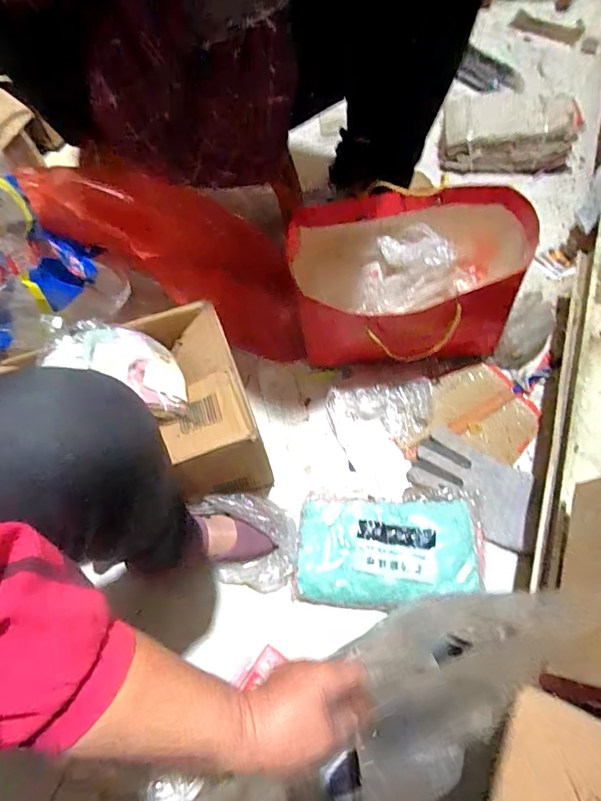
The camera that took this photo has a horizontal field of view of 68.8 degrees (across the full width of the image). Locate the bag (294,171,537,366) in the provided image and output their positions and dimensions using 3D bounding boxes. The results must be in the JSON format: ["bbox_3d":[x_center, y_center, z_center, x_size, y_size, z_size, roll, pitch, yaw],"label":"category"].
[{"bbox_3d":[0.167,-0.184,0.695,0.337,0.206,0.235,-13,64,-4],"label":"bag"}]

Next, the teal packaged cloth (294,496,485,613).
[{"bbox_3d":[0.122,0.208,0.608,0.253,0.028,0.151,0,64,2],"label":"teal packaged cloth"}]

